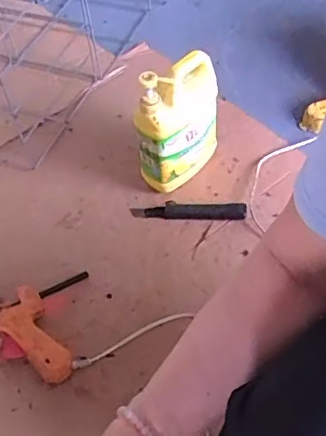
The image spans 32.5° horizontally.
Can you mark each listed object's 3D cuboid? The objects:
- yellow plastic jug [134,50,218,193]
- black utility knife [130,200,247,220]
[{"bbox_3d":[0.029,-0.146,0.917,0.148,0.239,0.056,-34,59,-20],"label":"yellow plastic jug"},{"bbox_3d":[0.044,-0.015,0.953,0.190,0.011,0.035,2,54,5],"label":"black utility knife"}]

